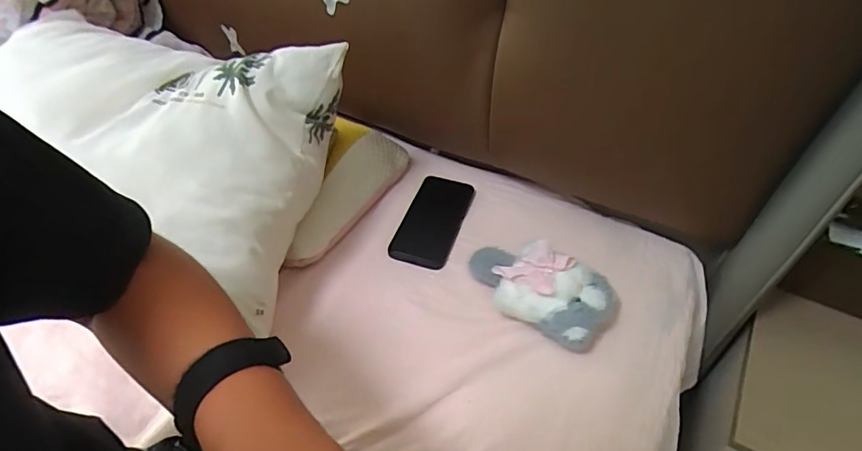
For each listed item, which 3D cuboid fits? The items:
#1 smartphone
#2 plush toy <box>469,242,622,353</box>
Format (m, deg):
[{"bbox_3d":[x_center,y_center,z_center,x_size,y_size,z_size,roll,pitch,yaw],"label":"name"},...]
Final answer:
[{"bbox_3d":[0.004,-0.011,0.716,0.082,0.009,0.170,13,48,13],"label":"smartphone"},{"bbox_3d":[0.129,0.073,0.597,0.176,0.065,0.090,28,53,25],"label":"plush toy"}]

